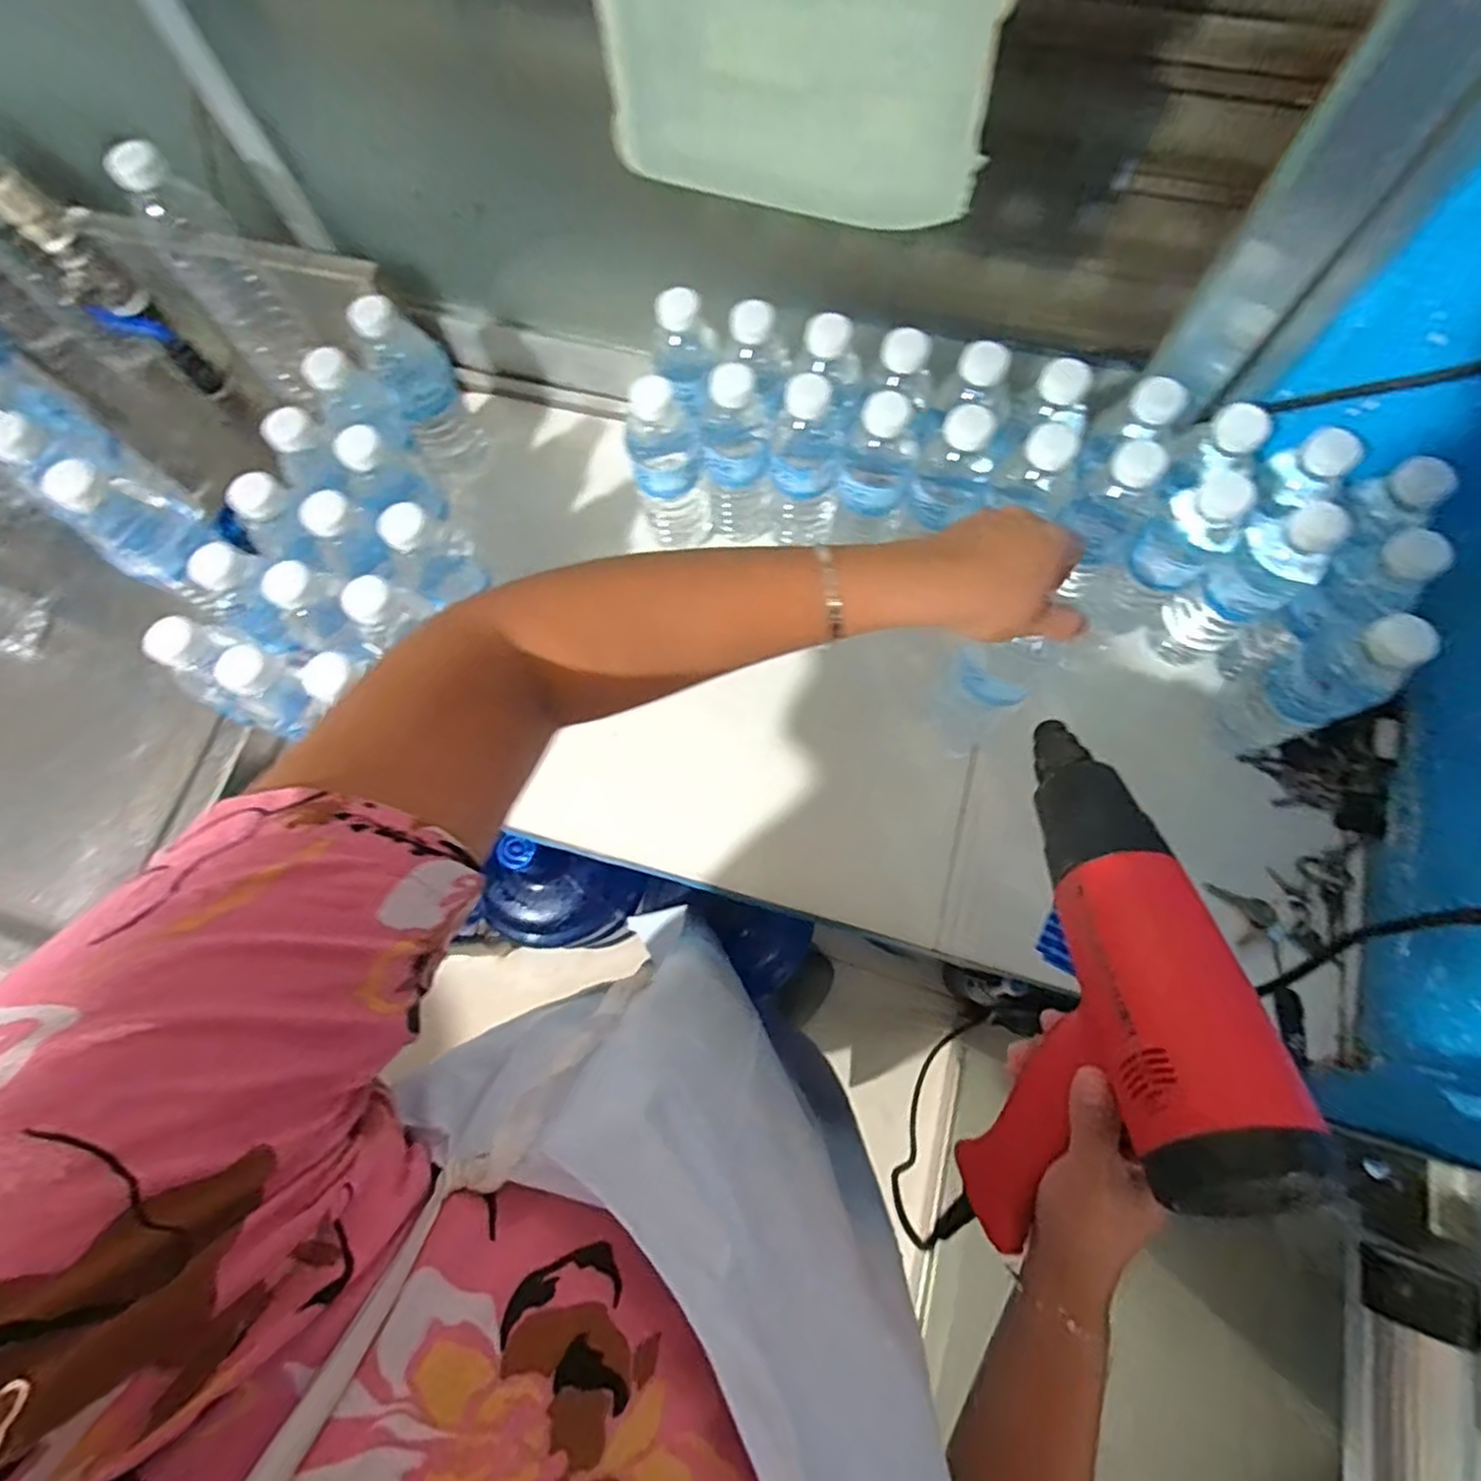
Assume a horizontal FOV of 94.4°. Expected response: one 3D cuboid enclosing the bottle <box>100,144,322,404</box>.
[{"bbox_3d":[-0.430,-0.388,0.566,0.062,0.186,0.062,-38,75,-9],"label":"bottle"}]

